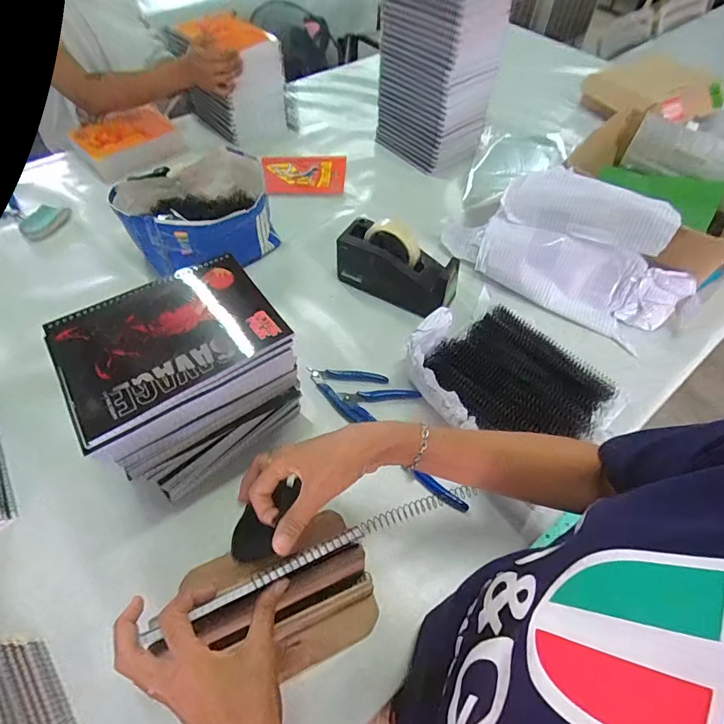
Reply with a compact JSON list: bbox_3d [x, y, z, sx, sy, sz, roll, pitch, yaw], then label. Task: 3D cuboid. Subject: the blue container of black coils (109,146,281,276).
[{"bbox_3d":[-0.277,-0.255,0.743,0.249,0.127,0.190,-22,60,-15],"label":"blue container of black coils"}]

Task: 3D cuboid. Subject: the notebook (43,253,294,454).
[{"bbox_3d":[-0.189,-0.027,0.408,0.198,0.013,0.141,-31,62,-19],"label":"notebook"}]

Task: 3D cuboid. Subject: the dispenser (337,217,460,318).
[{"bbox_3d":[0.061,-0.166,0.709,0.200,0.105,0.074,26,60,15],"label":"dispenser"}]

